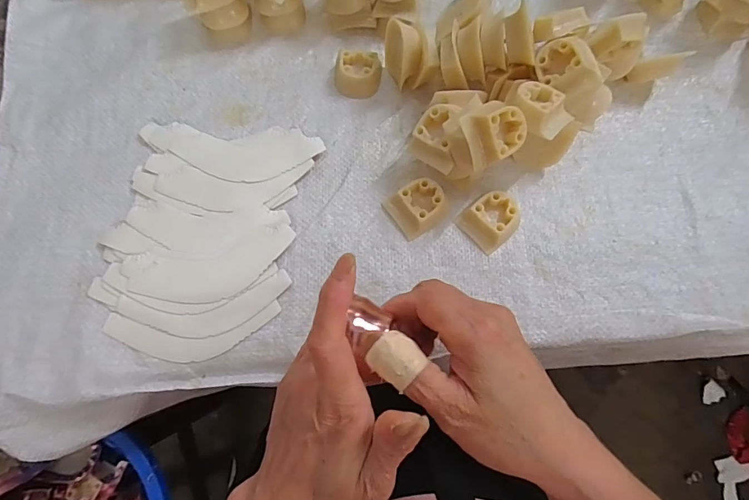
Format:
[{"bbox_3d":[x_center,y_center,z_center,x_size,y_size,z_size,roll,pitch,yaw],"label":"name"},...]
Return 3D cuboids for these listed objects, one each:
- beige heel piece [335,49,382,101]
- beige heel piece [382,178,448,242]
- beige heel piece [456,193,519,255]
[{"bbox_3d":[-0.014,-0.147,0.353,0.036,0.018,0.036,10,74,2],"label":"beige heel piece"},{"bbox_3d":[0.033,-0.034,0.322,0.042,0.016,0.035,-35,77,-11],"label":"beige heel piece"},{"bbox_3d":[0.089,-0.023,0.321,0.039,0.017,0.035,-38,78,-11],"label":"beige heel piece"}]

